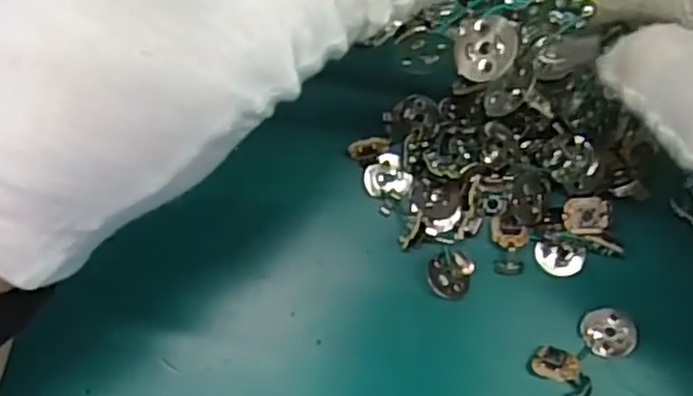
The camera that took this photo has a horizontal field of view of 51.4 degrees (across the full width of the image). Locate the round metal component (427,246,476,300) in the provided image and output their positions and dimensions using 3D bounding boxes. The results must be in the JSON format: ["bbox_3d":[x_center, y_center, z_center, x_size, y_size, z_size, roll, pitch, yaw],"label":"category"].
[{"bbox_3d":[0.033,0.024,0.229,0.015,0.006,0.015,0,78,2],"label":"round metal component"}]

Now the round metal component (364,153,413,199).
[{"bbox_3d":[0.014,-0.006,0.235,0.014,0.004,0.014,0,78,2],"label":"round metal component"}]

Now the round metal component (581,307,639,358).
[{"bbox_3d":[0.082,0.042,0.224,0.016,0.004,0.015,0,78,2],"label":"round metal component"}]

